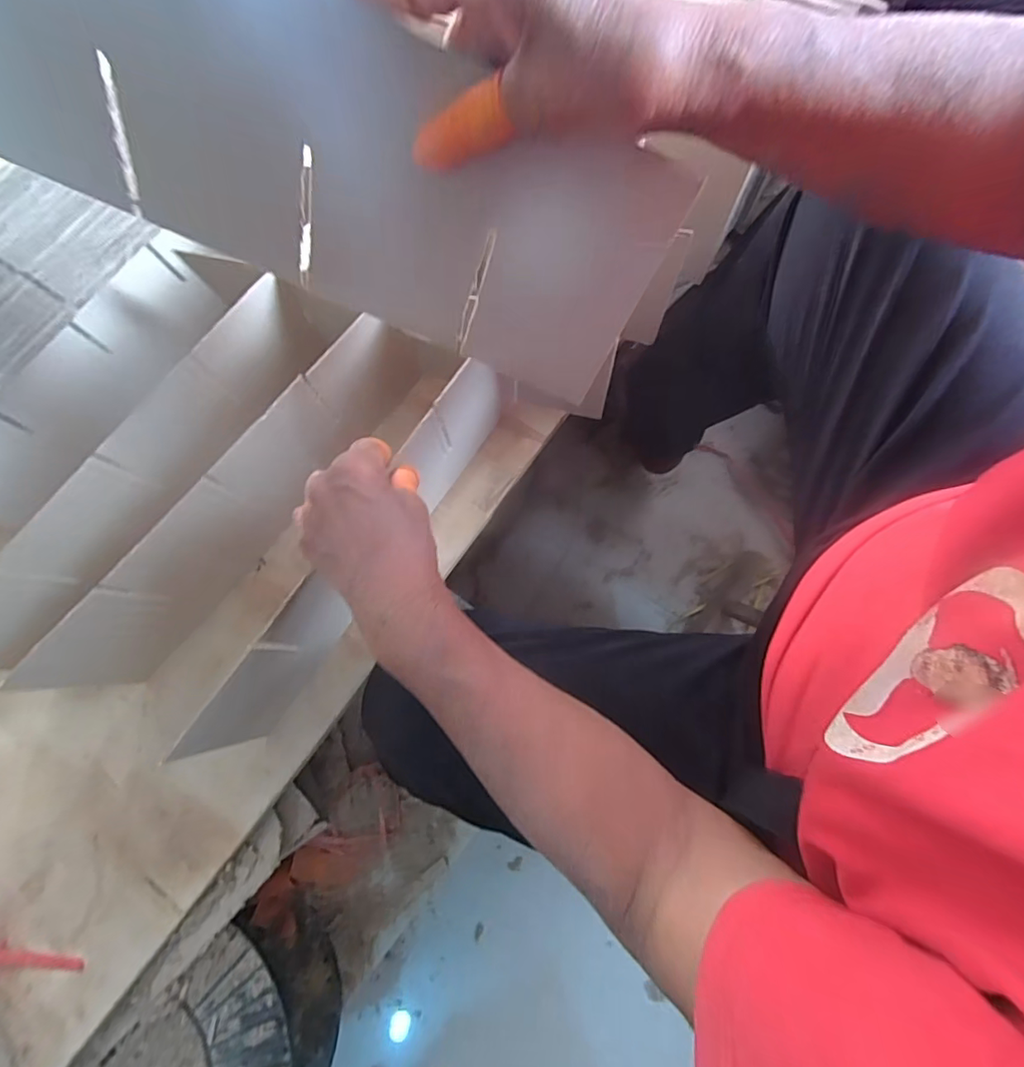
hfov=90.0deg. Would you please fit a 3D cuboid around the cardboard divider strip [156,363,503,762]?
[{"bbox_3d":[-0.119,0.020,0.396,0.010,0.113,0.325,34,69,7],"label":"cardboard divider strip"}]

